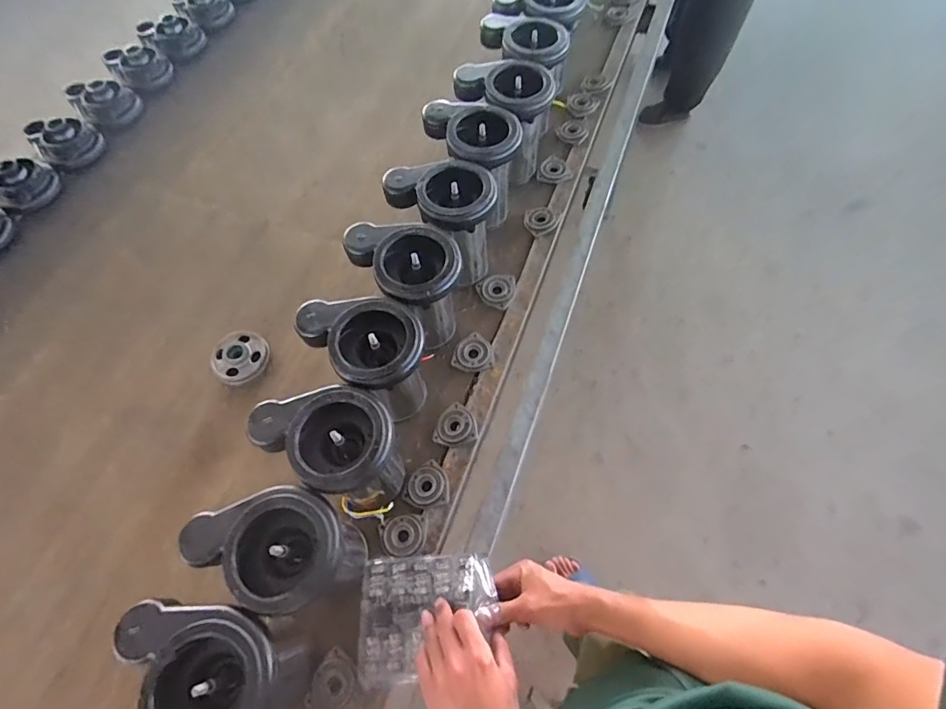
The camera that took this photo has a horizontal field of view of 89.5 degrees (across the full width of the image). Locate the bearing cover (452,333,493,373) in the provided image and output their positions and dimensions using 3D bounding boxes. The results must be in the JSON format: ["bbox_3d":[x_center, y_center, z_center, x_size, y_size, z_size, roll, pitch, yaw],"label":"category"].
[{"bbox_3d":[-0.002,0.000,0.768,0.064,0.016,0.059,-21,64,-7],"label":"bearing cover"}]

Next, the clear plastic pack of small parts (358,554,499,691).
[{"bbox_3d":[-0.059,0.319,0.583,0.176,0.021,0.135,-14,59,15],"label":"clear plastic pack of small parts"}]

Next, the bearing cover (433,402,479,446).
[{"bbox_3d":[-0.028,0.107,0.717,0.065,0.019,0.059,-13,64,-3],"label":"bearing cover"}]

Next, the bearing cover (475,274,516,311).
[{"bbox_3d":[0.039,-0.109,0.826,0.067,0.016,0.067,12,65,10],"label":"bearing cover"}]

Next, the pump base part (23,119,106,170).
[{"bbox_3d":[-0.868,-0.457,1.022,0.122,0.068,0.101,-43,69,-16],"label":"pump base part"}]

